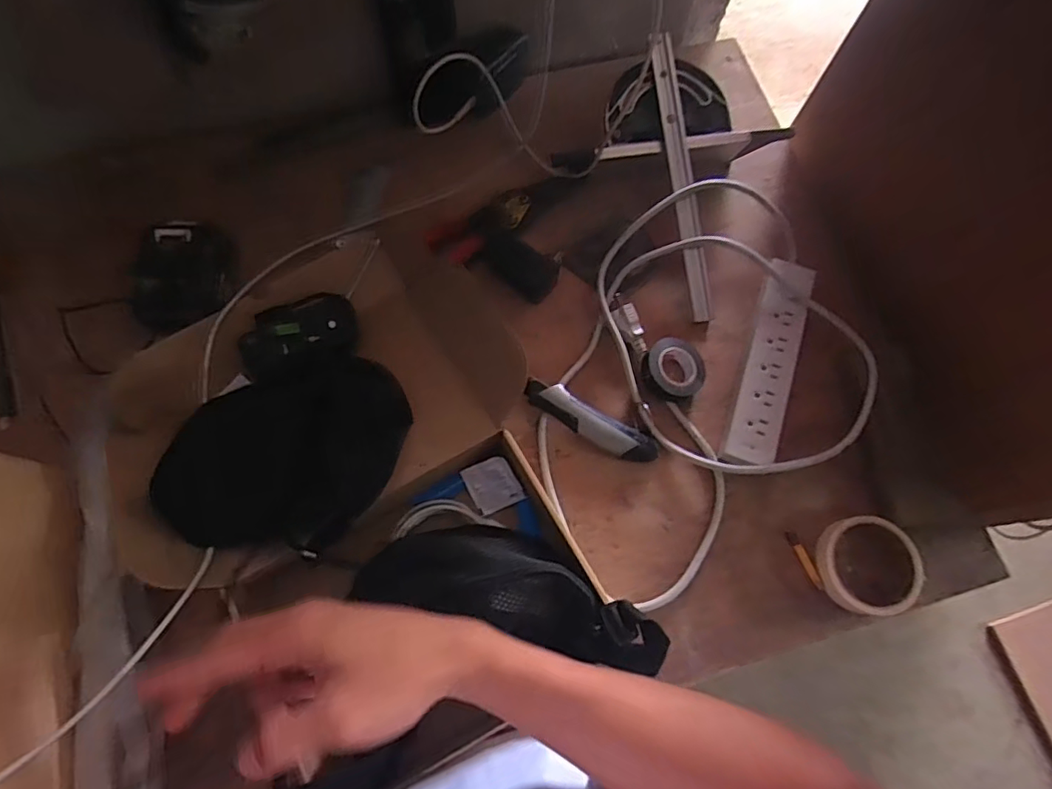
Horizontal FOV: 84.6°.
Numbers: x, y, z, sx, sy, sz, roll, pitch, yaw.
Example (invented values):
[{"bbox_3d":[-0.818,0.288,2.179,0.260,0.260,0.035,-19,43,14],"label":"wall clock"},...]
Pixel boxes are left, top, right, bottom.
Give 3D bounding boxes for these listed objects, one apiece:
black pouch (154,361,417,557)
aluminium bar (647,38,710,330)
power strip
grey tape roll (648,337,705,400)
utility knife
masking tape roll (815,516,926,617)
[{"bbox_3d":[-0.189,0.058,0.476,0.195,0.071,0.136,-19,74,-8],"label":"black pouch"},{"bbox_3d":[0.169,-0.236,0.627,0.026,0.012,0.311,-9,89,-5],"label":"aluminium bar"},{"bbox_3d":[0.250,-0.032,0.594,0.046,0.030,0.225,19,73,4],"label":"power strip"},{"bbox_3d":[0.154,-0.029,0.587,0.057,0.017,0.066,-1,73,-3],"label":"grey tape roll"},{"bbox_3d":[0.064,0.027,0.575,0.139,0.019,0.033,31,74,7],"label":"utility knife"},{"bbox_3d":[0.320,0.159,0.538,0.089,0.028,0.087,1,72,-2],"label":"masking tape roll"}]

